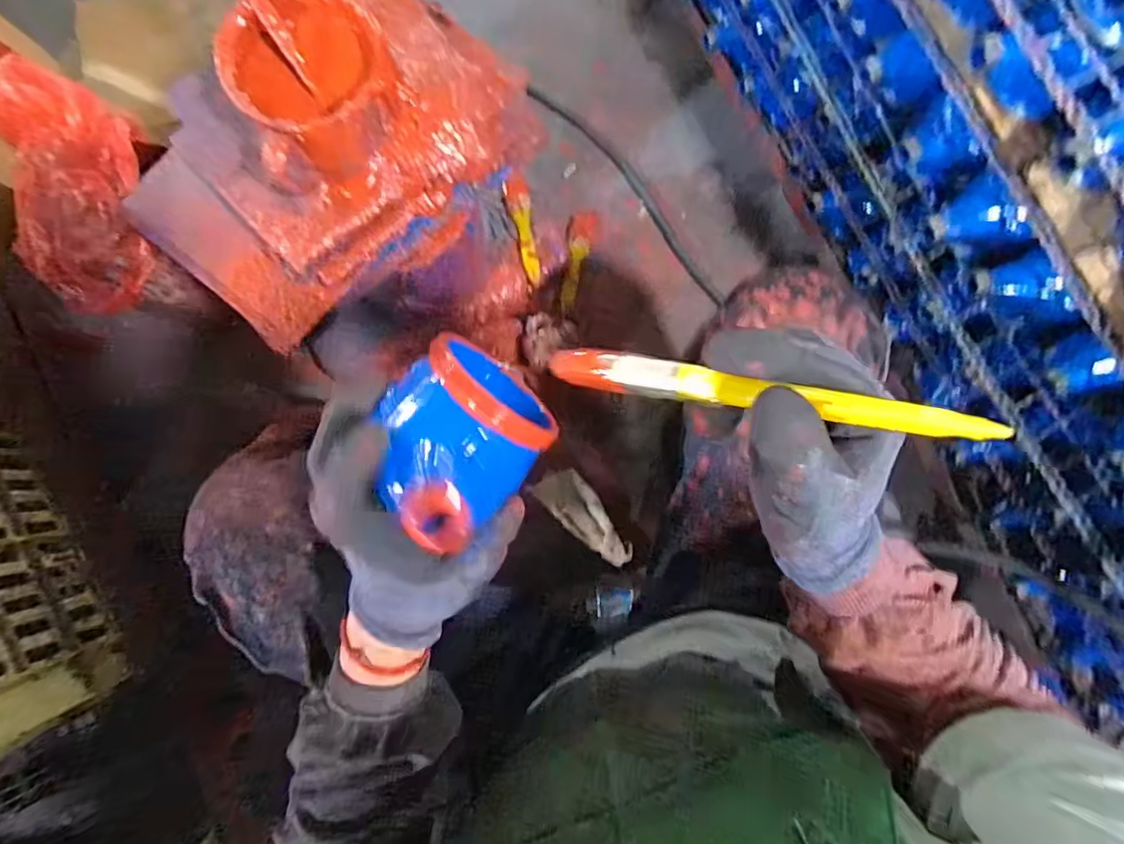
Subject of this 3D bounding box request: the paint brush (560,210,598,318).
[{"bbox_3d":[0.018,-0.244,0.862,0.038,0.030,0.165,15,85,0],"label":"paint brush"}]

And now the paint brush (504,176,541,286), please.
[{"bbox_3d":[-0.055,-0.272,0.802,0.032,0.021,0.156,-7,86,-1],"label":"paint brush"}]

